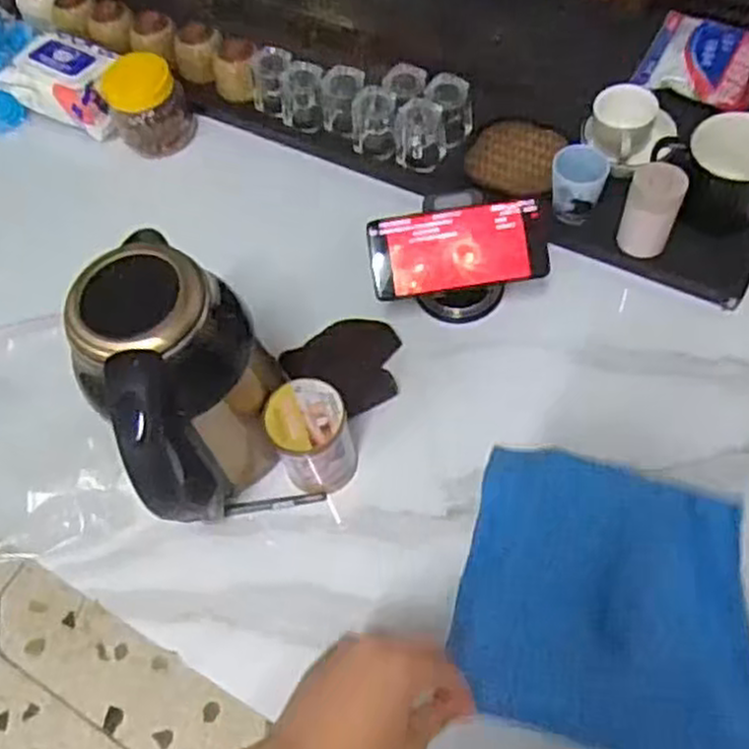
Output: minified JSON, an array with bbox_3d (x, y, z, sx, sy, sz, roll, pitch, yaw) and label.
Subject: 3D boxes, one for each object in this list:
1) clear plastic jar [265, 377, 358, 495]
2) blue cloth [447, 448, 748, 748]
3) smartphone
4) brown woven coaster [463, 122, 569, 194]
[{"bbox_3d":[-0.054,0.056,0.683,0.068,0.099,0.069,-3,62,5],"label":"clear plastic jar"},{"bbox_3d":[0.173,0.157,0.560,0.209,0.061,0.217,13,61,9],"label":"blue cloth"},{"bbox_3d":[0.080,-0.119,0.729,0.165,0.010,0.077,-8,91,4],"label":"smartphone"},{"bbox_3d":[0.155,-0.243,0.863,0.096,0.010,0.101,14,65,14],"label":"brown woven coaster"}]

